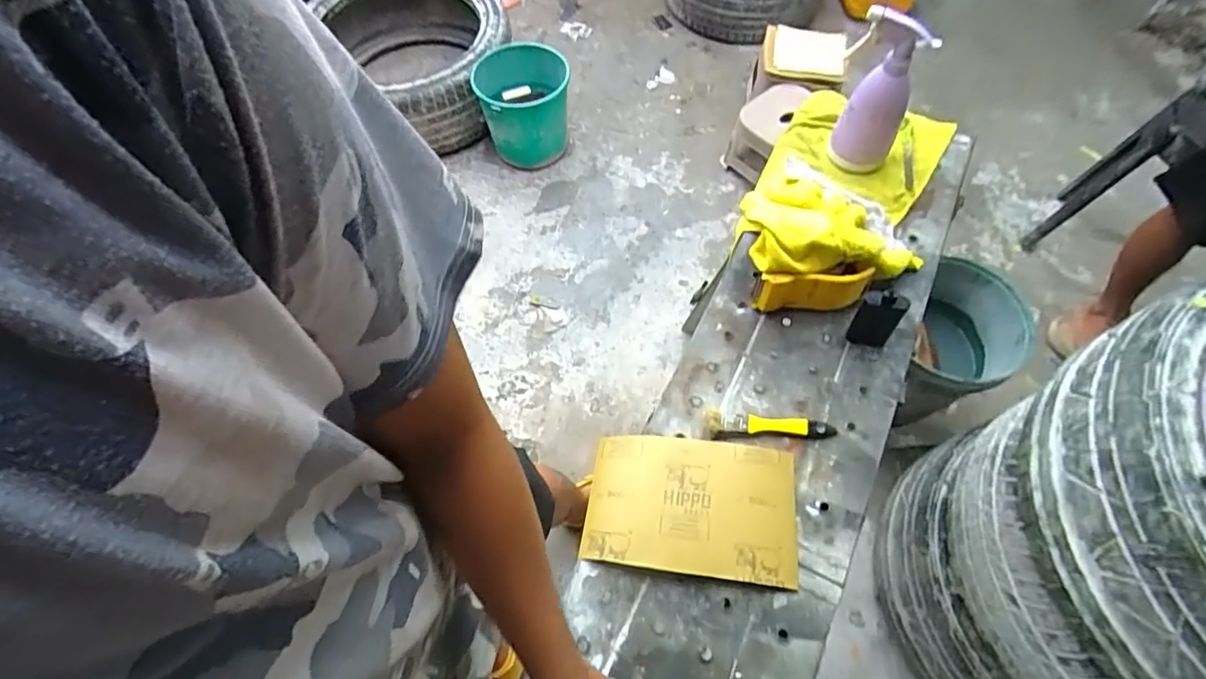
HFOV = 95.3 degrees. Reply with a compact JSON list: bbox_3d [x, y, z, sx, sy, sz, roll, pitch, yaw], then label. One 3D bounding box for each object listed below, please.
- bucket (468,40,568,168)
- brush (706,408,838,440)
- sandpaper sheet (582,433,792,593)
[{"bbox_3d":[-0.241,-0.706,1.719,0.284,0.267,0.299,-10,62,-4],"label":"bucket"},{"bbox_3d":[0.192,0.097,0.627,0.147,0.023,0.023,3,62,3],"label":"brush"},{"bbox_3d":[0.095,0.180,0.596,0.219,0.025,0.140,7,62,4],"label":"sandpaper sheet"}]

